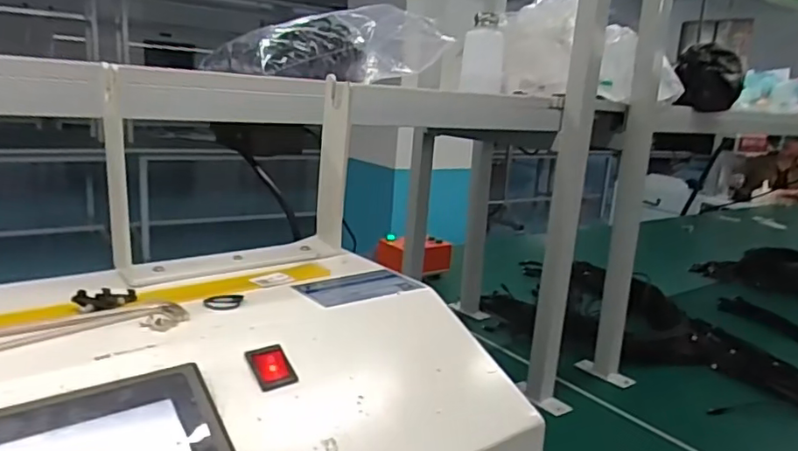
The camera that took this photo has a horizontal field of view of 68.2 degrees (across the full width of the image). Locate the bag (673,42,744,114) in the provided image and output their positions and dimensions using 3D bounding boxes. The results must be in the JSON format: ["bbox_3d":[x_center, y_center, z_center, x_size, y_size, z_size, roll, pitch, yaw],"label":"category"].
[{"bbox_3d":[0.553,-0.261,1.049,0.106,0.108,0.074,11,14,28],"label":"bag"}]

